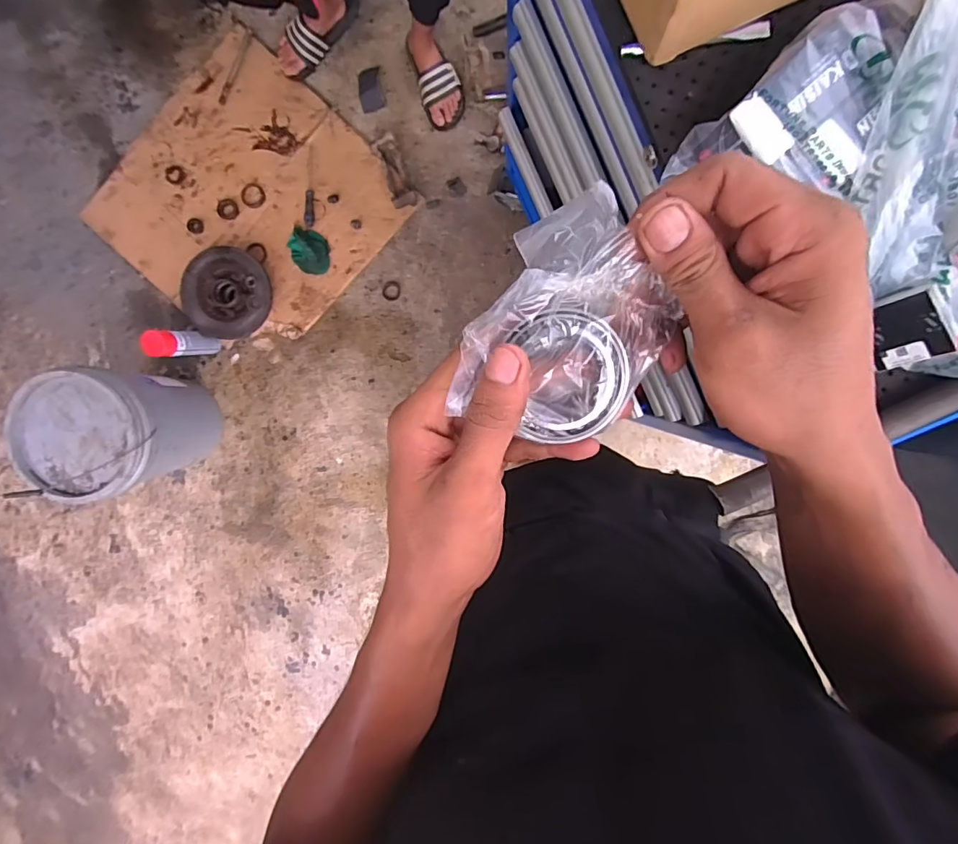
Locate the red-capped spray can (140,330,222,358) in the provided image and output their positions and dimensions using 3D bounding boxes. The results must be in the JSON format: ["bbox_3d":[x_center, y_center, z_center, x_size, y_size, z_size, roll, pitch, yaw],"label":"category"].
[{"bbox_3d":[-0.786,-0.207,1.308,0.054,0.243,0.072,10,94,2],"label":"red-capped spray can"}]

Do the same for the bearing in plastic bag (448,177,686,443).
[{"bbox_3d":[0.040,-0.038,0.215,0.078,0.031,0.099,32,97,-1],"label":"bearing in plastic bag"}]

